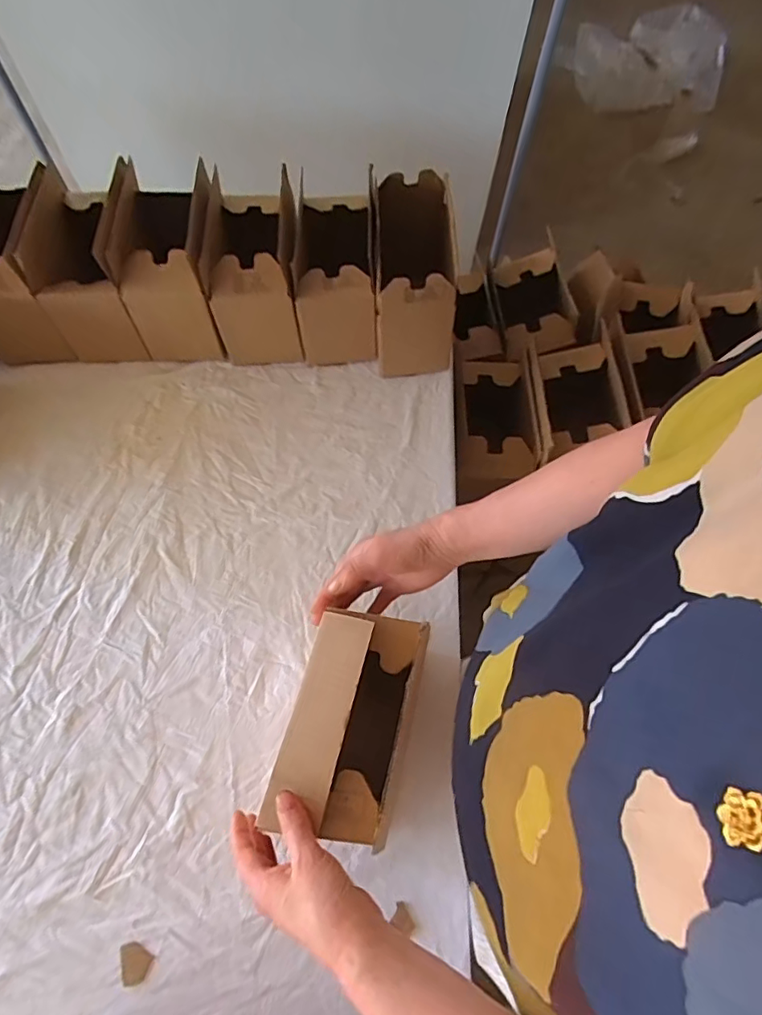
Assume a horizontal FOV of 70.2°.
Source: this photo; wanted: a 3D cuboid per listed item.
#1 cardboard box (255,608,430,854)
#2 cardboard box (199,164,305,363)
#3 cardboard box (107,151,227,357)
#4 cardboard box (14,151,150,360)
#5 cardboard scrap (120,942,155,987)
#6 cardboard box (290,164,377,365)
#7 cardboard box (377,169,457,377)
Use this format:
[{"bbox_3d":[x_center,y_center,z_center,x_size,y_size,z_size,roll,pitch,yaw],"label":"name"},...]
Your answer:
[{"bbox_3d":[-0.029,0.209,0.534,0.101,0.129,0.185,15,65,5],"label":"cardboard box"},{"bbox_3d":[-0.182,-0.339,0.796,0.117,0.172,0.198,-3,65,-4],"label":"cardboard box"},{"bbox_3d":[-0.294,-0.355,0.788,0.123,0.193,0.220,-2,65,-3],"label":"cardboard box"},{"bbox_3d":[-0.402,-0.347,0.781,0.119,0.190,0.207,-4,65,-4],"label":"cardboard box"},{"bbox_3d":[-0.231,0.431,0.514,0.028,0.005,0.033,-13,66,-8],"label":"cardboard scrap"},{"bbox_3d":[-0.066,-0.333,0.810,0.107,0.150,0.185,-2,64,-3],"label":"cardboard box"},{"bbox_3d":[0.050,-0.323,0.783,0.119,0.187,0.206,0,64,-2],"label":"cardboard box"}]

